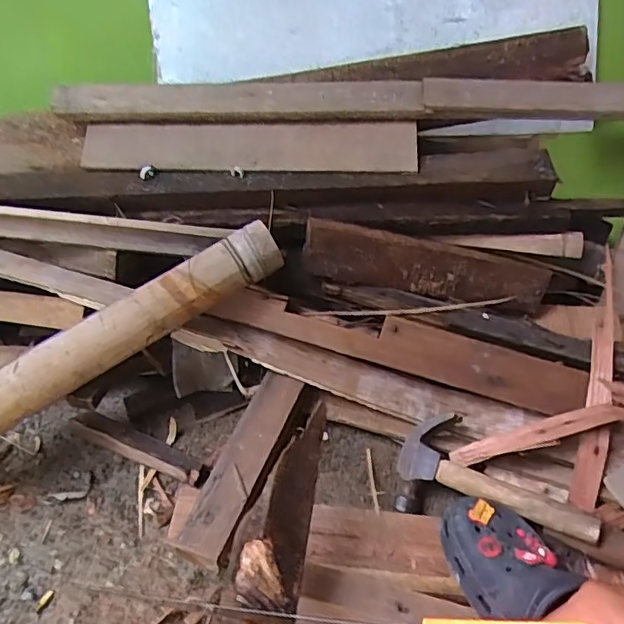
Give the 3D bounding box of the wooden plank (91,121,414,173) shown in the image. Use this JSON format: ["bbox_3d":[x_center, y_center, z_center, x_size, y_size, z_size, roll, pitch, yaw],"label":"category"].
[{"bbox_3d":[-0.084,-0.215,0.730,0.434,0.012,0.068,1,80,3],"label":"wooden plank"}]

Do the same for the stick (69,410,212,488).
[{"bbox_3d":[-0.218,0.171,0.706,0.184,0.029,0.032,21,53,15],"label":"stick"}]

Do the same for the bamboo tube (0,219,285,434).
[{"bbox_3d":[-0.271,0.055,0.634,0.536,0.058,0.059,-32,57,-9],"label":"bamboo tube"}]

